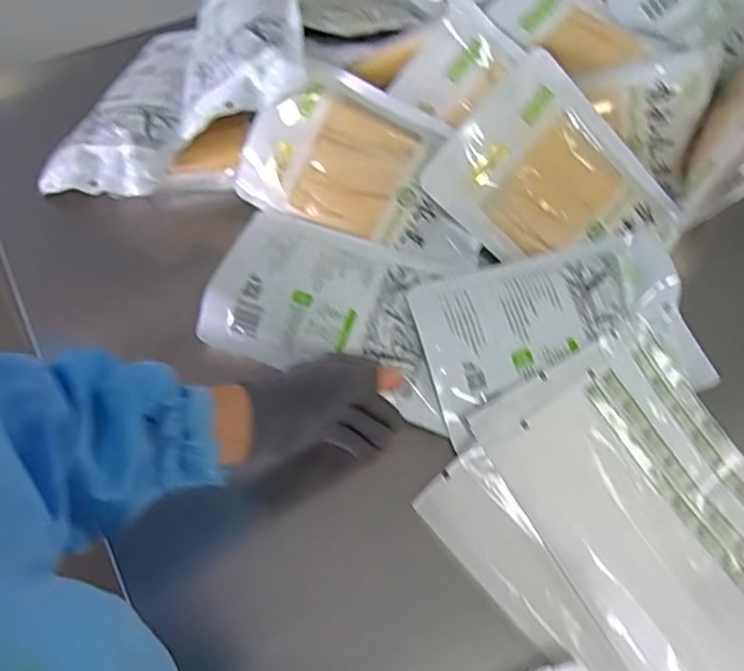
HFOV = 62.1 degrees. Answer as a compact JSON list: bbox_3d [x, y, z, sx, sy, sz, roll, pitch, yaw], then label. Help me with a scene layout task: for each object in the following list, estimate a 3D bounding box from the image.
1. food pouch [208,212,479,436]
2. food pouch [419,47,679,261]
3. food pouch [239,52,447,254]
[{"bbox_3d":[-0.044,-0.037,0.575,0.196,0.034,0.139,15,62,6],"label":"food pouch"},{"bbox_3d":[0.173,-0.133,0.579,0.214,0.020,0.160,42,92,-14],"label":"food pouch"},{"bbox_3d":[-0.029,-0.167,0.593,0.192,0.028,0.145,19,99,5],"label":"food pouch"}]

